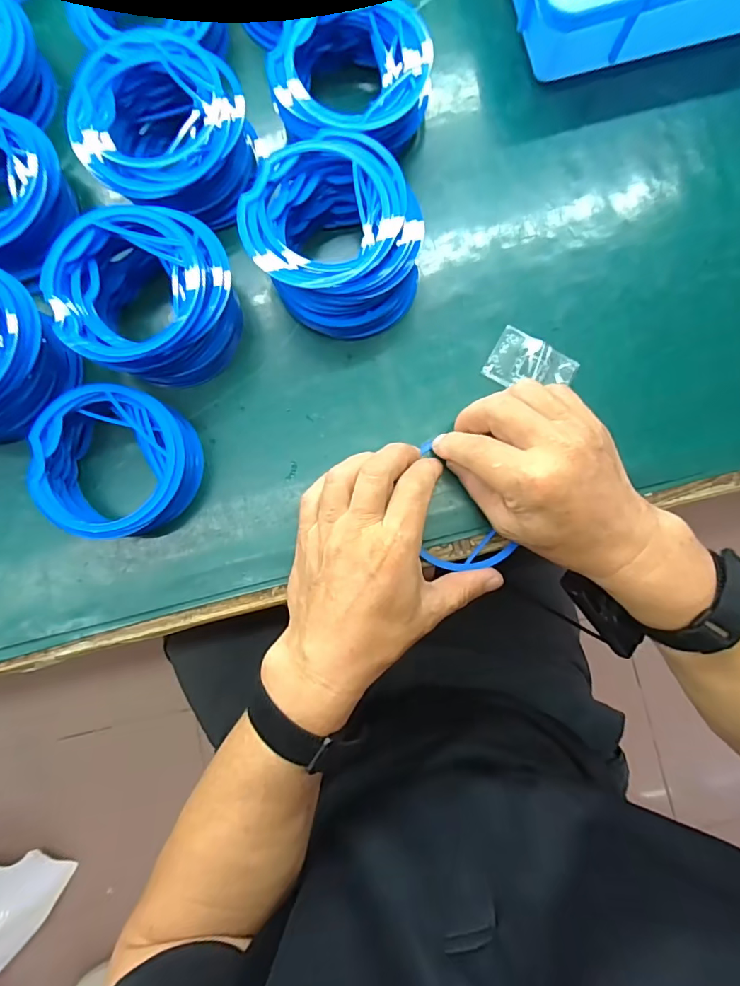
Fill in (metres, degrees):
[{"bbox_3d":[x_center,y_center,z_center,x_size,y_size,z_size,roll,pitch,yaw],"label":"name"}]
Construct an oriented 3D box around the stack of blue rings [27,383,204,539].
[{"bbox_3d":[-0.168,-0.020,0.317,0.095,0.034,0.096,3,86,1],"label":"stack of blue rings"}]

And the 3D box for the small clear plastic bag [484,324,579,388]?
[{"bbox_3d":[0.113,-0.088,0.332,0.057,0.004,0.039,29,89,2],"label":"small clear plastic bag"}]

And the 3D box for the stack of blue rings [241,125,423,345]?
[{"bbox_3d":[-0.022,-0.169,0.318,0.109,0.051,0.117,-32,86,-2],"label":"stack of blue rings"}]

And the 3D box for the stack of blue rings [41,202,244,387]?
[{"bbox_3d":[-0.145,-0.129,0.316,0.111,0.053,0.108,-31,86,-2],"label":"stack of blue rings"}]

